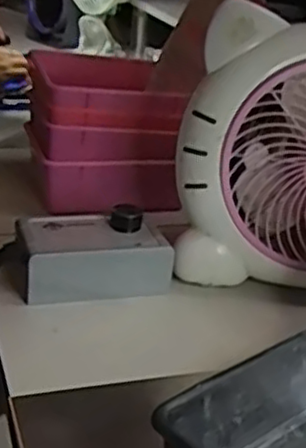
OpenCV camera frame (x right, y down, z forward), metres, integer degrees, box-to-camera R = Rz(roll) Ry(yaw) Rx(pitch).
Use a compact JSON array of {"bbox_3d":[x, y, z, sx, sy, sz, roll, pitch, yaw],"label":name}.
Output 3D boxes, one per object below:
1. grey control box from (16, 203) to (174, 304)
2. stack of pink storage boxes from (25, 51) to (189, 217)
[{"bbox_3d":[-0.056,0.026,0.645,0.135,0.058,0.071,-4,26,-21],"label":"grey control box"},{"bbox_3d":[-0.054,-0.103,0.807,0.149,0.148,0.129,-3,25,-18],"label":"stack of pink storage boxes"}]

